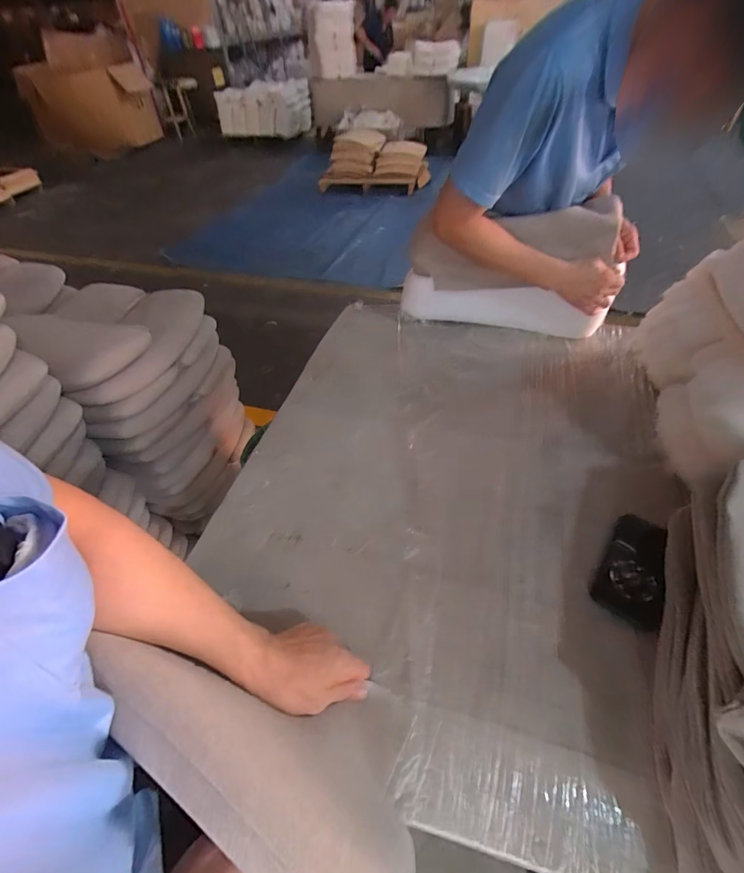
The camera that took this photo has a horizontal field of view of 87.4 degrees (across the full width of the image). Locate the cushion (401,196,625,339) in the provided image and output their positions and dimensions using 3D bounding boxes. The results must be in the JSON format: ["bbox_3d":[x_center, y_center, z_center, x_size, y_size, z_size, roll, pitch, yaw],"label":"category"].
[{"bbox_3d":[0.291,-0.350,0.875,0.437,0.269,0.074,4,50,8],"label":"cushion"}]

